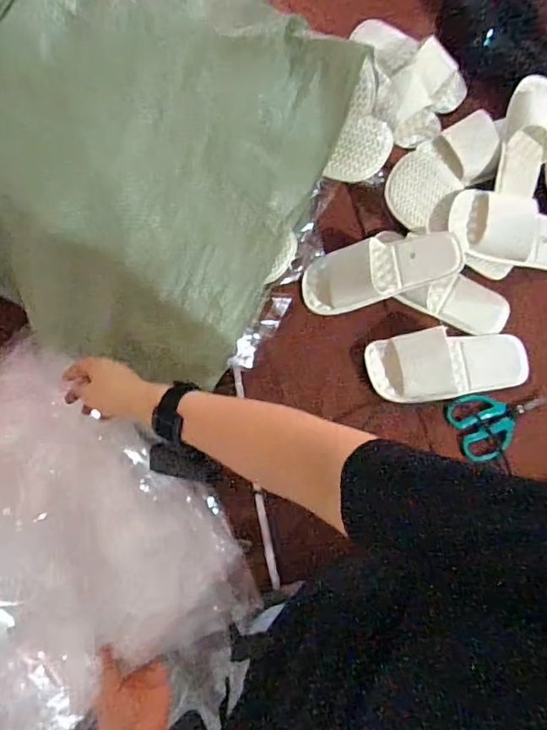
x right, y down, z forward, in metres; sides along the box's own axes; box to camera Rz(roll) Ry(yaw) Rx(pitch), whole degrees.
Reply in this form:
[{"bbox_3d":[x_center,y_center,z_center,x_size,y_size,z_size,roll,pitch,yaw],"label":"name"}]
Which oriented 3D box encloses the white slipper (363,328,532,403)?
[{"bbox_3d":[0.251,-0.003,0.704,0.222,0.049,0.093,-6,74,-3],"label":"white slipper"}]

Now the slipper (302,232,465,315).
[{"bbox_3d":[0.157,-0.139,0.731,0.232,0.055,0.092,-14,74,8],"label":"slipper"}]

